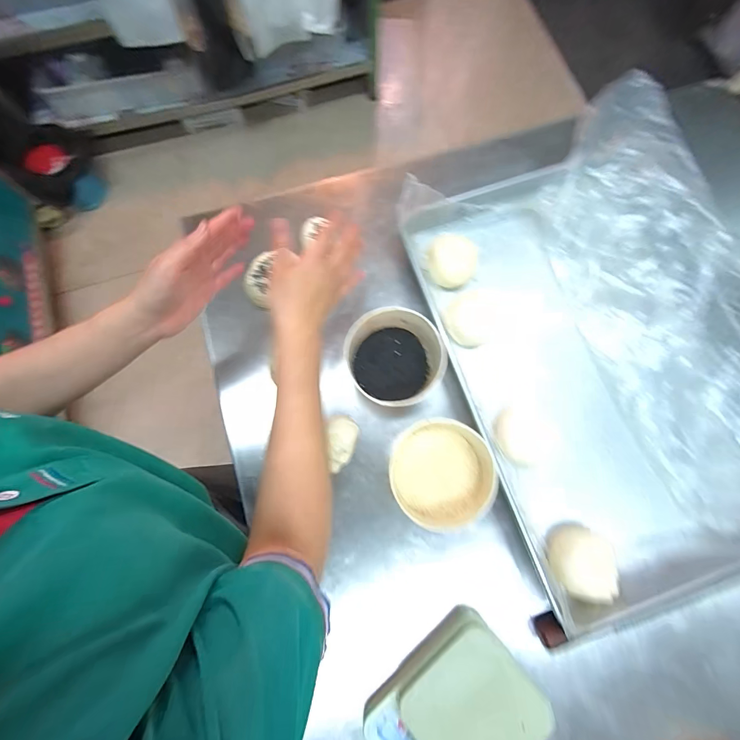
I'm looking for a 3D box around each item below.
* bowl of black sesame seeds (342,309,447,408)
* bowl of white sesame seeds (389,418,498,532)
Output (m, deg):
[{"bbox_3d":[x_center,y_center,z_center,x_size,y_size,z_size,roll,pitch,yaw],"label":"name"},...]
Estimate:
[{"bbox_3d":[0.038,-0.016,0.491,0.121,0.065,0.126,0,77,-1],"label":"bowl of black sesame seeds"},{"bbox_3d":[0.090,0.134,0.464,0.127,0.070,0.129,0,77,-1],"label":"bowl of white sesame seeds"}]

